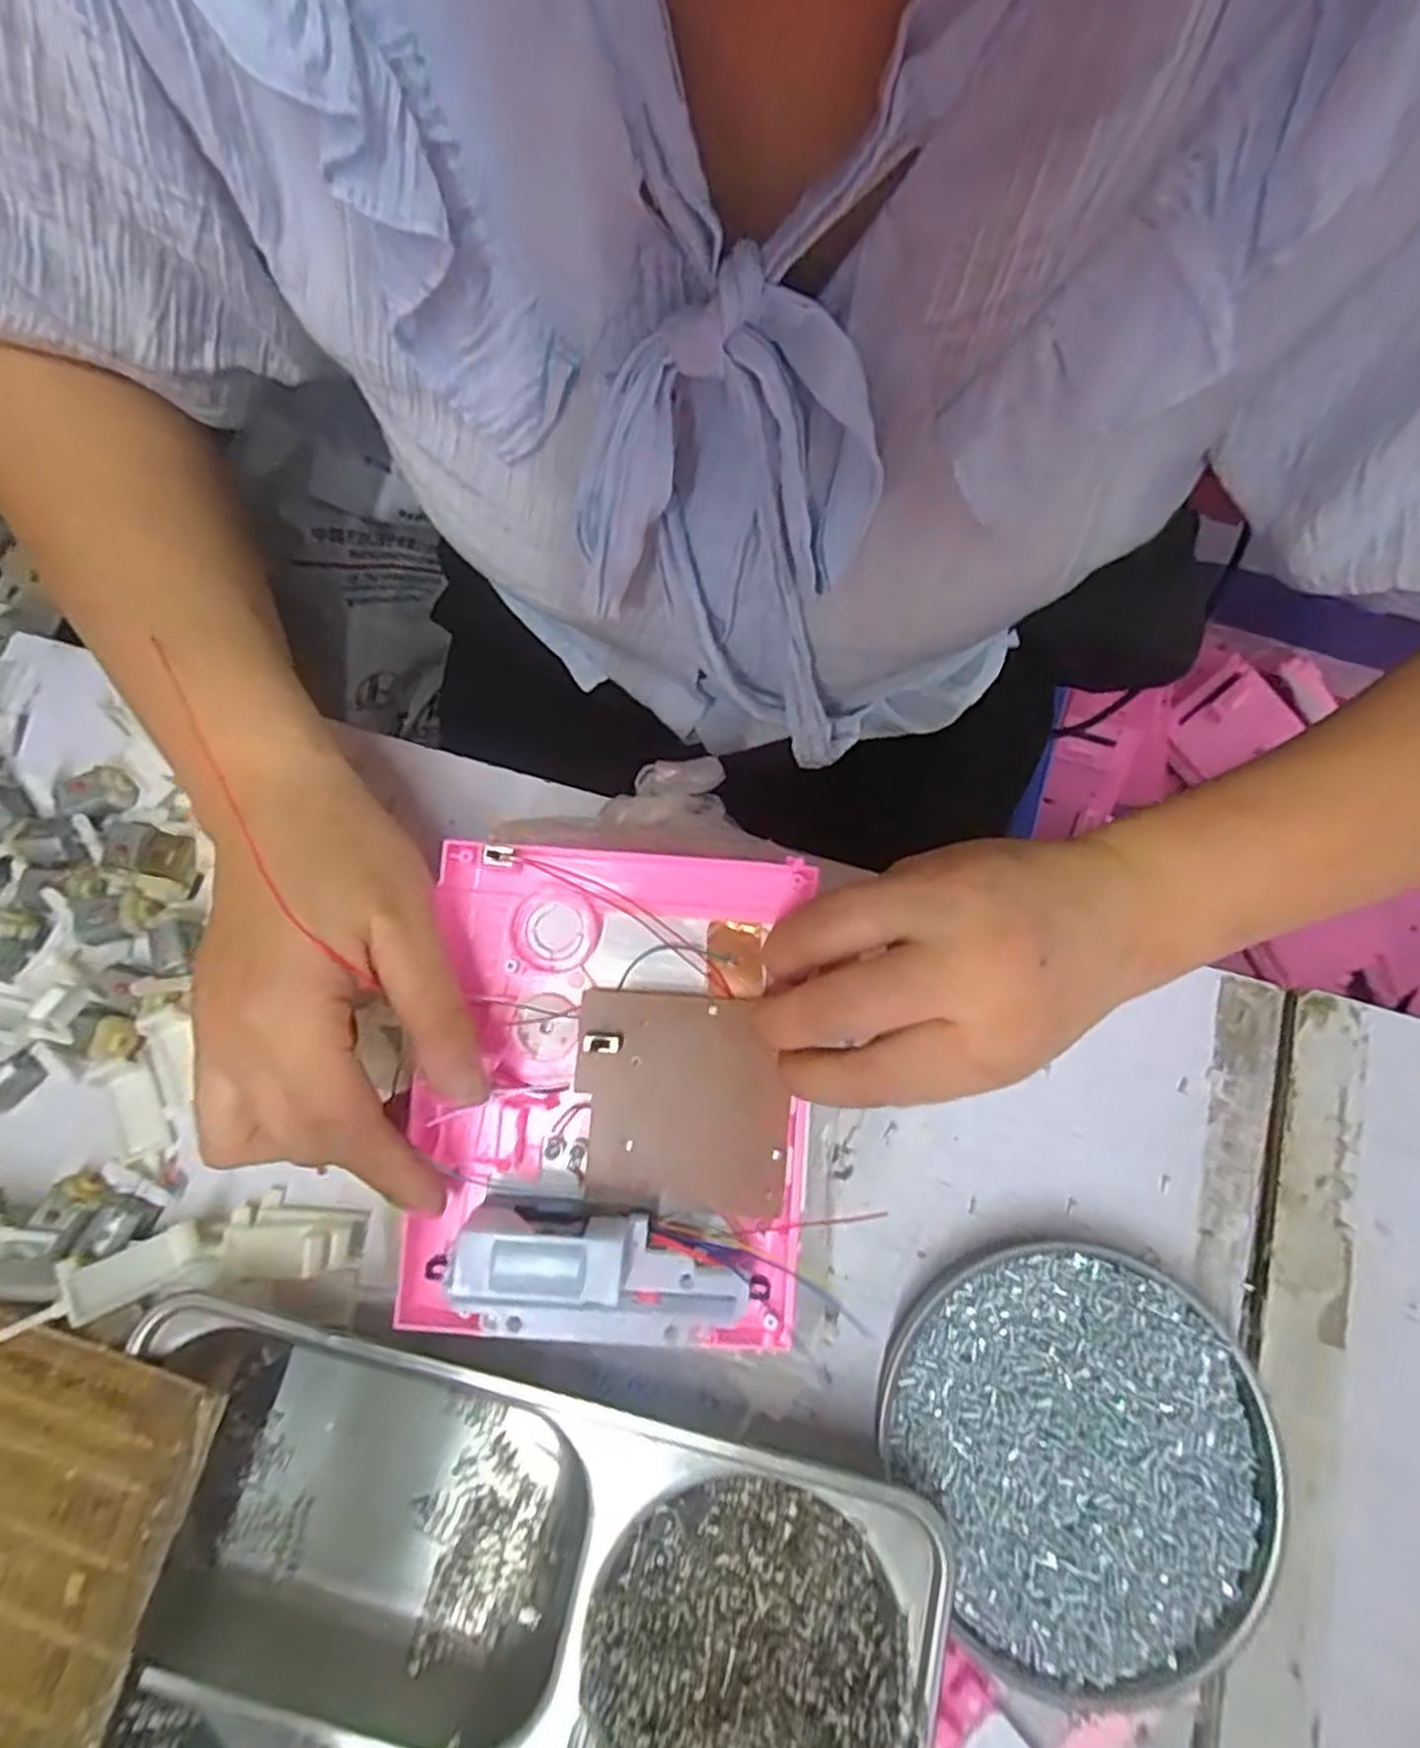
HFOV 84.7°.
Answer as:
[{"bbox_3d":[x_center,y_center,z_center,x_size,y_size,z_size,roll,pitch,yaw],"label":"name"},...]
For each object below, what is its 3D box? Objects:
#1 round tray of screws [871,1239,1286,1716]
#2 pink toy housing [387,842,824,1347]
[{"bbox_3d":[0.132,0.205,0.278,0.125,0.020,0.135,0,76,0],"label":"round tray of screws"},{"bbox_3d":[-0.034,0.071,0.265,0.128,0.034,0.159,3,76,0],"label":"pink toy housing"}]

